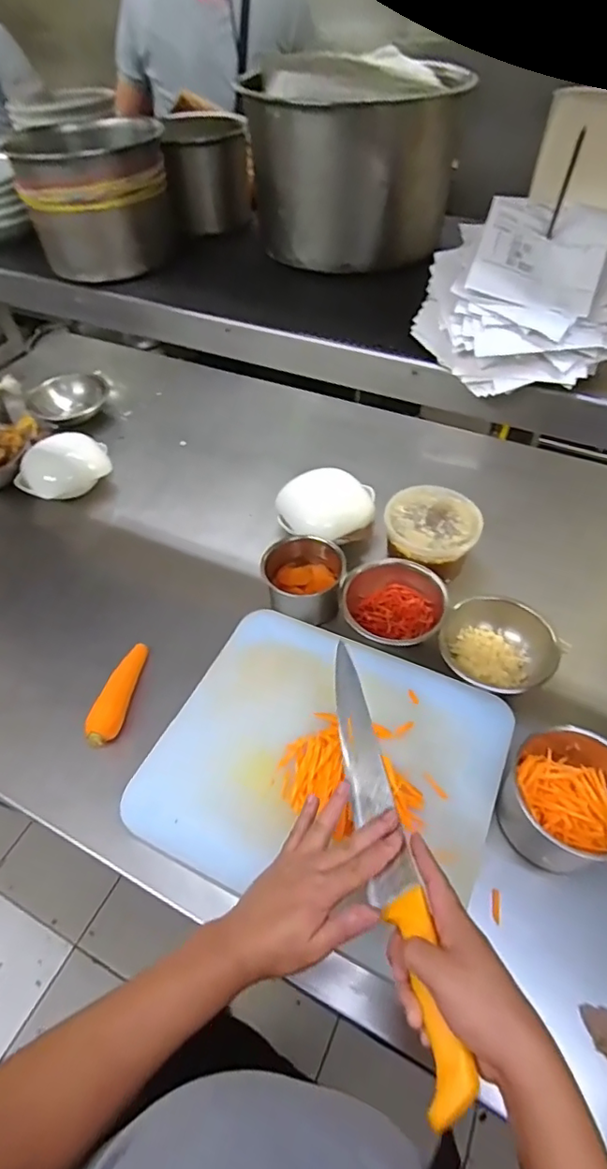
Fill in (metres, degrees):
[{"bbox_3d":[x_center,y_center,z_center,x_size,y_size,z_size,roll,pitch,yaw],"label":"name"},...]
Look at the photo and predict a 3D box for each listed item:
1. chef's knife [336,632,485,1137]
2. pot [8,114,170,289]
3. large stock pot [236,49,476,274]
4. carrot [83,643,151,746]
[{"bbox_3d":[0.070,0.220,0.511,0.039,0.026,0.401,-8,44,-5],"label":"chef's knife"},{"bbox_3d":[-0.184,-0.348,0.497,0.123,0.097,0.101,-9,49,-6],"label":"pot"},{"bbox_3d":[0.053,-0.383,0.501,0.167,0.131,0.152,9,50,10],"label":"large stock pot"},{"bbox_3d":[-0.247,0.140,0.749,0.036,0.035,0.162,6,49,7],"label":"carrot"}]

